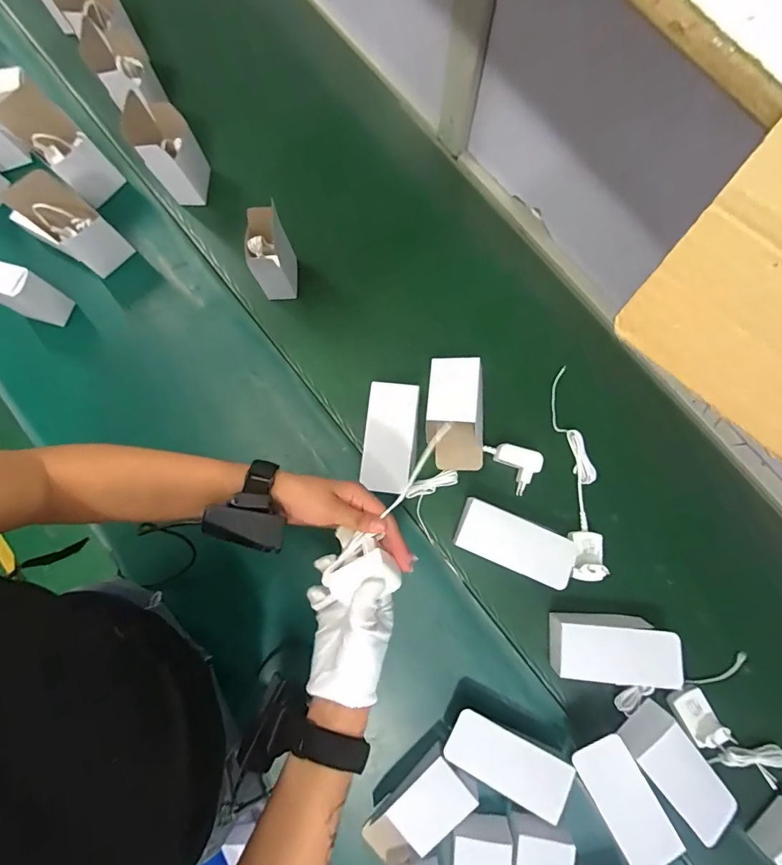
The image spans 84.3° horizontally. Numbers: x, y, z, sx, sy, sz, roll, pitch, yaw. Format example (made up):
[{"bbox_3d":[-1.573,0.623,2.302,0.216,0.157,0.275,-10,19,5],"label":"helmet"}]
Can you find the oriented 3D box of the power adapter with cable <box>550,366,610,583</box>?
[{"bbox_3d":[0.252,0.049,0.576,0.048,0.048,0.282,-1,79,0],"label":"power adapter with cable"}]

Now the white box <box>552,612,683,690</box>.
[{"bbox_3d":[0.271,0.268,0.539,0.149,0.047,0.078,2,79,1],"label":"white box"}]

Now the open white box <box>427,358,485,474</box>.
[{"bbox_3d":[0.084,-0.023,0.586,0.072,0.063,0.145,-1,79,0],"label":"open white box"}]

